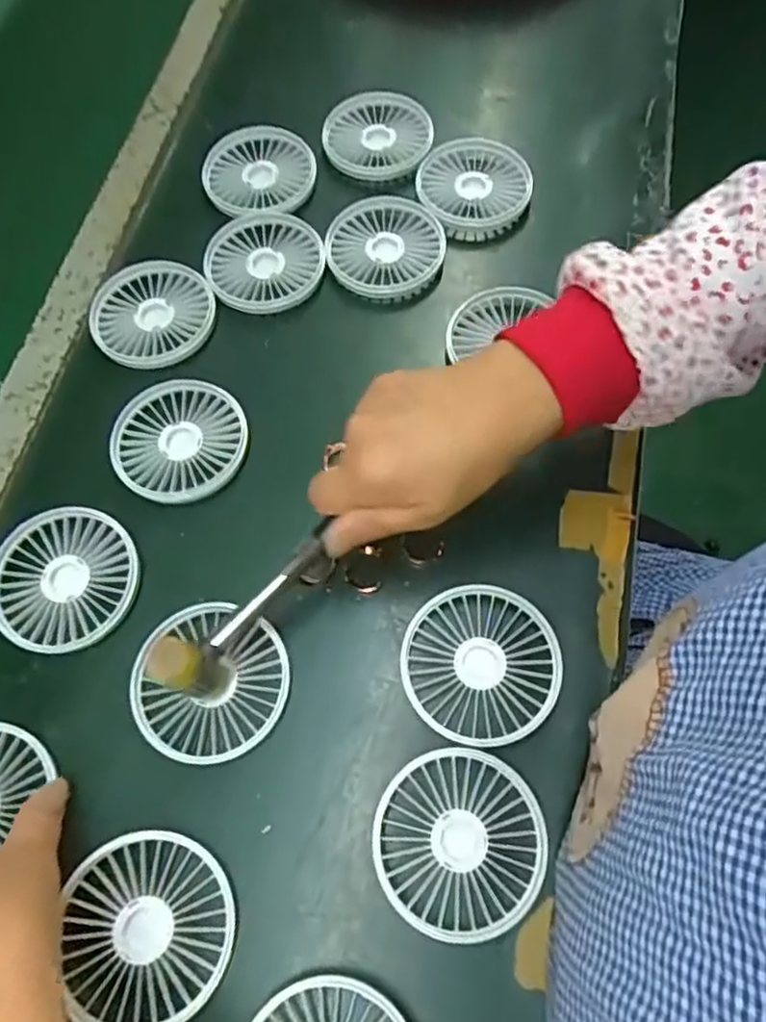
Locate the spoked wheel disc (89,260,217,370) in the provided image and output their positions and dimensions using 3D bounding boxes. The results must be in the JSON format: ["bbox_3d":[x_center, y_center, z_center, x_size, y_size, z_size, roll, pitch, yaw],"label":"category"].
[{"bbox_3d":[-0.166,-0.141,0.492,0.084,0.009,0.084,0,68,0],"label":"spoked wheel disc"}]

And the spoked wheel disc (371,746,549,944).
[{"bbox_3d":[0.041,0.173,0.363,0.088,0.012,0.087,0,68,0],"label":"spoked wheel disc"}]

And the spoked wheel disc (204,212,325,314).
[{"bbox_3d":[-0.087,-0.182,0.507,0.083,0.011,0.082,0,68,0],"label":"spoked wheel disc"}]

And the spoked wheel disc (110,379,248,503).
[{"bbox_3d":[-0.136,-0.047,0.456,0.086,0.008,0.087,0,68,0],"label":"spoked wheel disc"}]

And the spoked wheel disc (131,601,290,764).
[{"bbox_3d":[-0.099,0.096,0.396,0.086,0.007,0.087,0,68,0],"label":"spoked wheel disc"}]

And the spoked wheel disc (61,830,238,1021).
[{"bbox_3d":[-0.117,0.211,0.348,0.078,0.009,0.087,-7,68,-3],"label":"spoked wheel disc"}]

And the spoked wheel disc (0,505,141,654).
[{"bbox_3d":[-0.194,0.041,0.420,0.088,0.008,0.086,0,68,0],"label":"spoked wheel disc"}]

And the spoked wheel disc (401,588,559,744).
[{"bbox_3d":[0.057,0.087,0.398,0.087,0.010,0.087,0,68,0],"label":"spoked wheel disc"}]

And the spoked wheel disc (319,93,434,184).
[{"bbox_3d":[-0.004,-0.299,0.552,0.081,0.017,0.081,0,68,0],"label":"spoked wheel disc"}]

